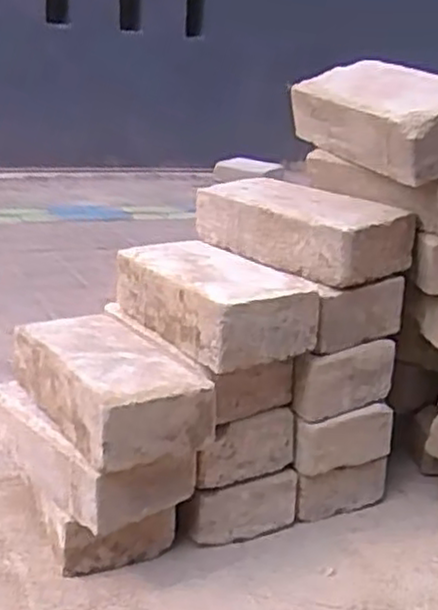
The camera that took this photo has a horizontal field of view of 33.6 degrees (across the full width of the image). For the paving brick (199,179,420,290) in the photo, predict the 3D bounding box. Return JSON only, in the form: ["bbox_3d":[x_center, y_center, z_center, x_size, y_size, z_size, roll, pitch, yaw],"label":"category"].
[{"bbox_3d":[0.084,-0.082,0.746,0.107,0.066,0.214,-9,22,-38],"label":"paving brick"}]

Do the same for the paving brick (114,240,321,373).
[{"bbox_3d":[-0.007,-0.006,0.702,0.110,0.068,0.202,-7,20,-32],"label":"paving brick"}]

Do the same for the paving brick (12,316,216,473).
[{"bbox_3d":[-0.101,0.069,0.655,0.109,0.059,0.205,-9,21,-36],"label":"paving brick"}]

